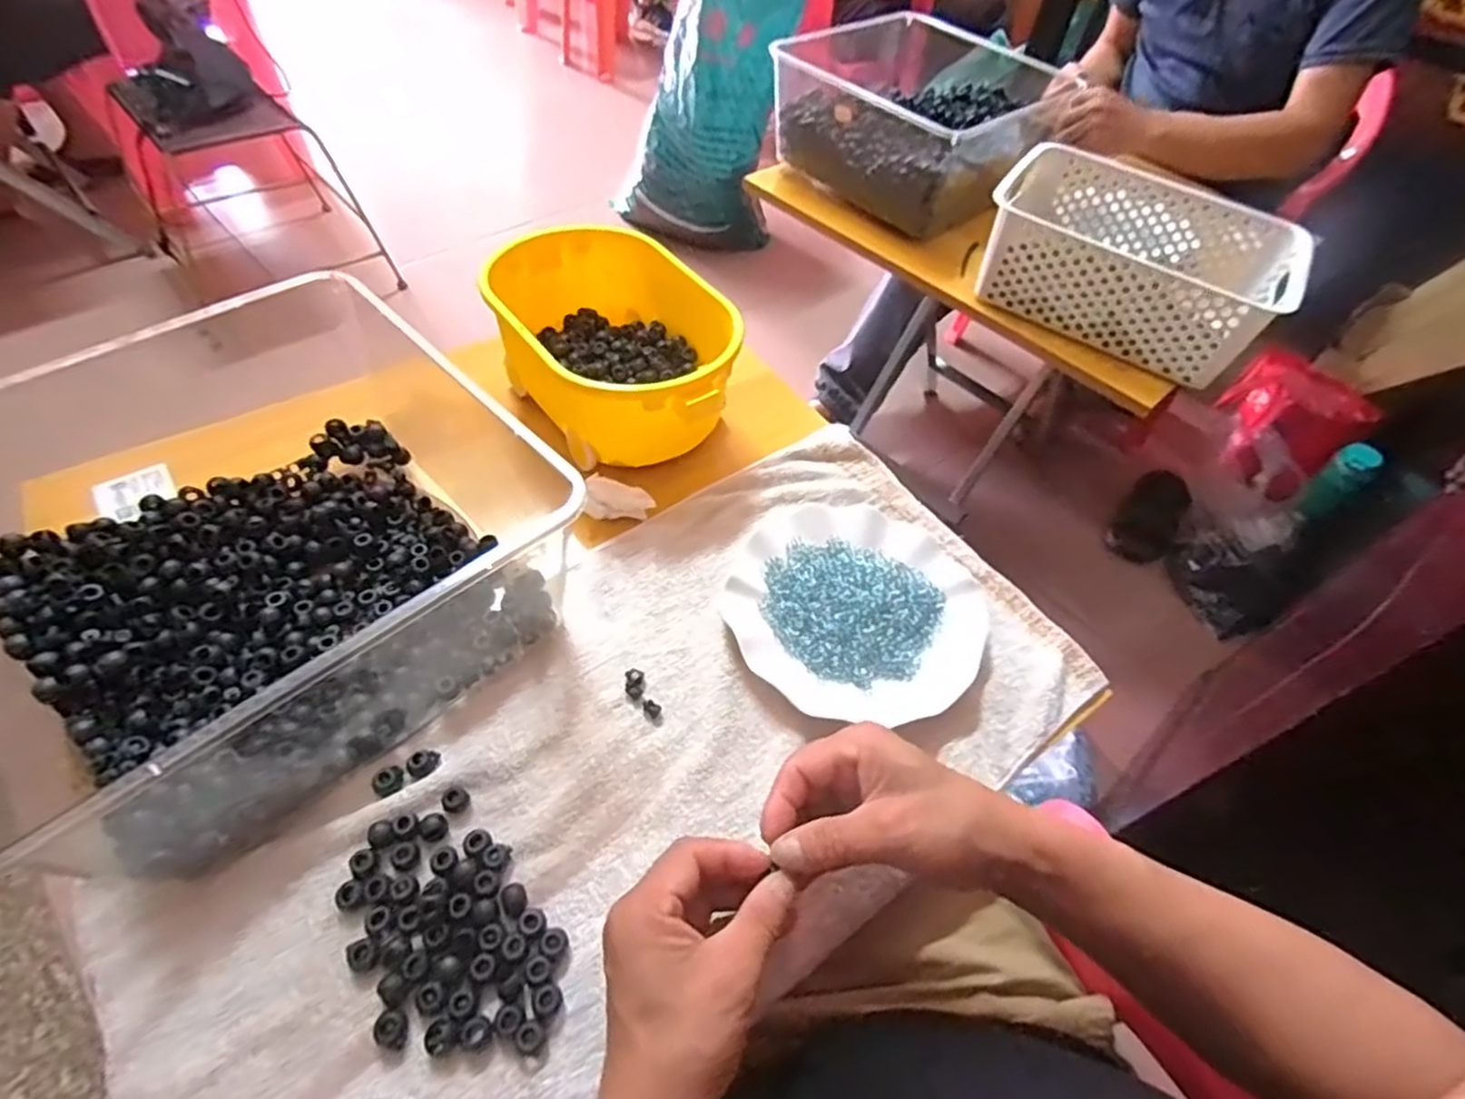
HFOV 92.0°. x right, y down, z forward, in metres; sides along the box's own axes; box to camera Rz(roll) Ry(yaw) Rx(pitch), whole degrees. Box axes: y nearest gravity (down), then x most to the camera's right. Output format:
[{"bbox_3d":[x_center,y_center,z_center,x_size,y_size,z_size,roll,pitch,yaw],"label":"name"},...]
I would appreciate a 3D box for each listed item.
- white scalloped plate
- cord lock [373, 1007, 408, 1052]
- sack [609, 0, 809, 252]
[{"bbox_3d":[0.088,0.039,0.520,0.181,0.013,0.183,2,53,-3],"label":"white scalloped plate"},{"bbox_3d":[-0.169,0.237,0.350,0.016,0.006,0.016,5,53,-1],"label":"cord lock"},{"bbox_3d":[-0.062,-1.026,1.609,0.392,0.592,0.366,2,52,-5],"label":"sack"}]

